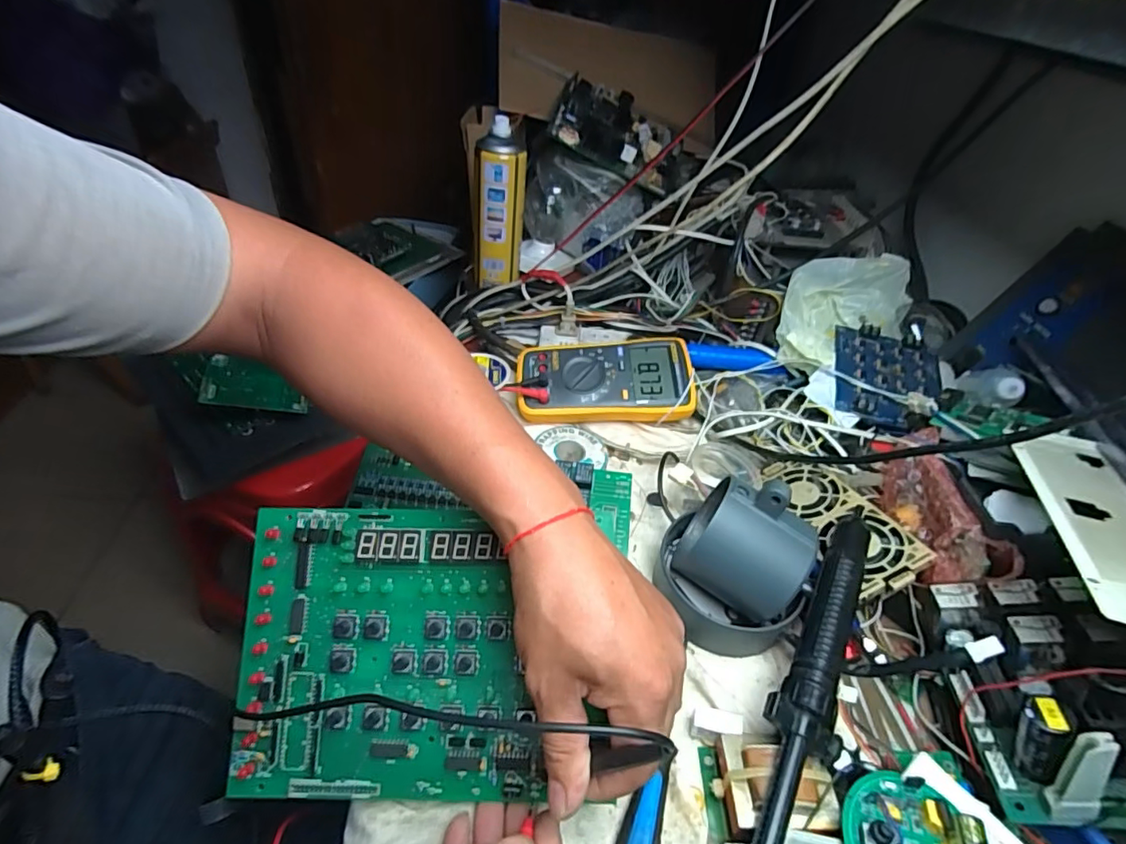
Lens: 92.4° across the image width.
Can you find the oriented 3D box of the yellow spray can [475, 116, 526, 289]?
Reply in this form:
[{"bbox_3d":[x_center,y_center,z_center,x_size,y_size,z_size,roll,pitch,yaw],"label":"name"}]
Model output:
[{"bbox_3d":[-0.083,-0.288,0.705,0.062,0.182,0.058,4,42,-3],"label":"yellow spray can"}]

